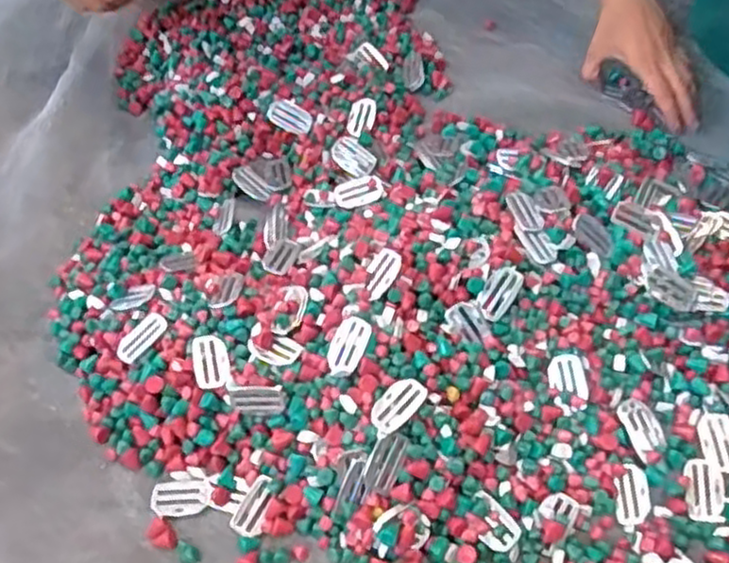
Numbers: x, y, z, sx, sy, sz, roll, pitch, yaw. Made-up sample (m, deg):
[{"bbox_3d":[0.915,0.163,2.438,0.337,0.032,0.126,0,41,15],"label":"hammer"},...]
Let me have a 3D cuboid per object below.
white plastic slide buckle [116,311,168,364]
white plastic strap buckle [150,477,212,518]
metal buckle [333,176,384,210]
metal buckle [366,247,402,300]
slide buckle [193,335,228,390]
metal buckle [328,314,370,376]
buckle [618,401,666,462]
[{"bbox_3d":[-0.189,0.048,0.620,0.025,0.004,0.049,36,76,26],"label":"white plastic slide buckle"},{"bbox_3d":[-0.145,0.171,0.576,0.046,0.004,0.030,-4,56,-1],"label":"white plastic strap buckle"},{"bbox_3d":[-0.005,-0.088,0.712,0.048,0.005,0.036,-18,57,-10],"label":"metal buckle"},{"bbox_3d":[0.014,-0.006,0.608,0.025,0.004,0.047,22,71,20],"label":"metal buckle"},{"bbox_3d":[-0.125,0.065,0.590,0.026,0.005,0.047,-12,57,-6],"label":"slide buckle"},{"bbox_3d":[-0.013,0.052,0.575,0.028,0.004,0.048,21,87,14],"label":"metal buckle"},{"bbox_3d":[0.225,0.118,0.589,0.030,0.004,0.047,-14,57,-8],"label":"buckle"}]

